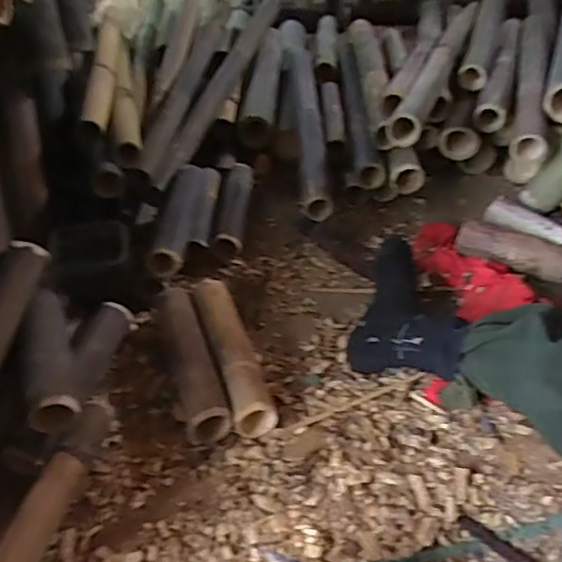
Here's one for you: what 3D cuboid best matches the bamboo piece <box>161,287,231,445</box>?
[{"bbox_3d":[-0.132,0.107,0.802,0.061,0.074,0.264,-14,42,-12],"label":"bamboo piece"}]

